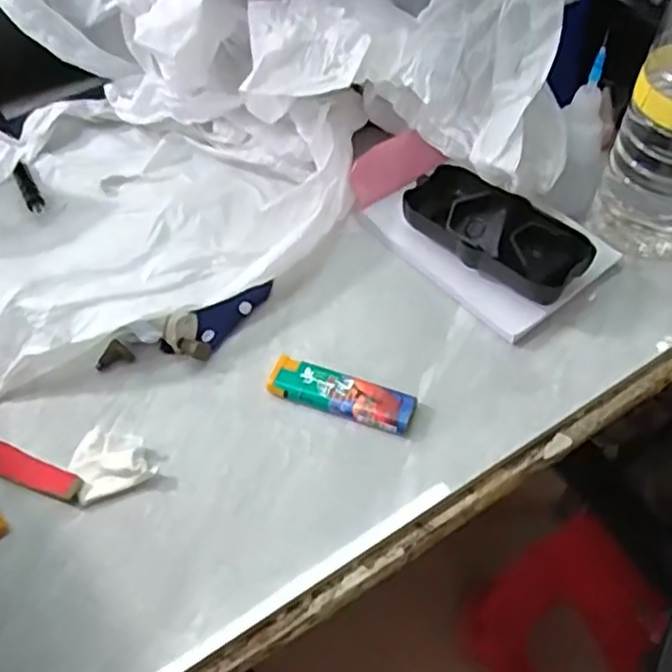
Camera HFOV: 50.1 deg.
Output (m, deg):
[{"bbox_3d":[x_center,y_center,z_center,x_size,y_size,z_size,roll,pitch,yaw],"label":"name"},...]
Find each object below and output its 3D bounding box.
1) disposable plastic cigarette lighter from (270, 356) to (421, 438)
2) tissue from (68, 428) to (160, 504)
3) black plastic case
[{"bbox_3d":[0.003,0.030,0.376,0.077,0.008,0.023,18,55,13],"label":"disposable plastic cigarette lighter"},{"bbox_3d":[-0.113,0.061,0.358,0.037,0.009,0.035,-23,57,-16],"label":"tissue"},{"bbox_3d":[0.093,-0.060,0.424,0.108,0.024,0.055,34,61,23],"label":"black plastic case"}]

